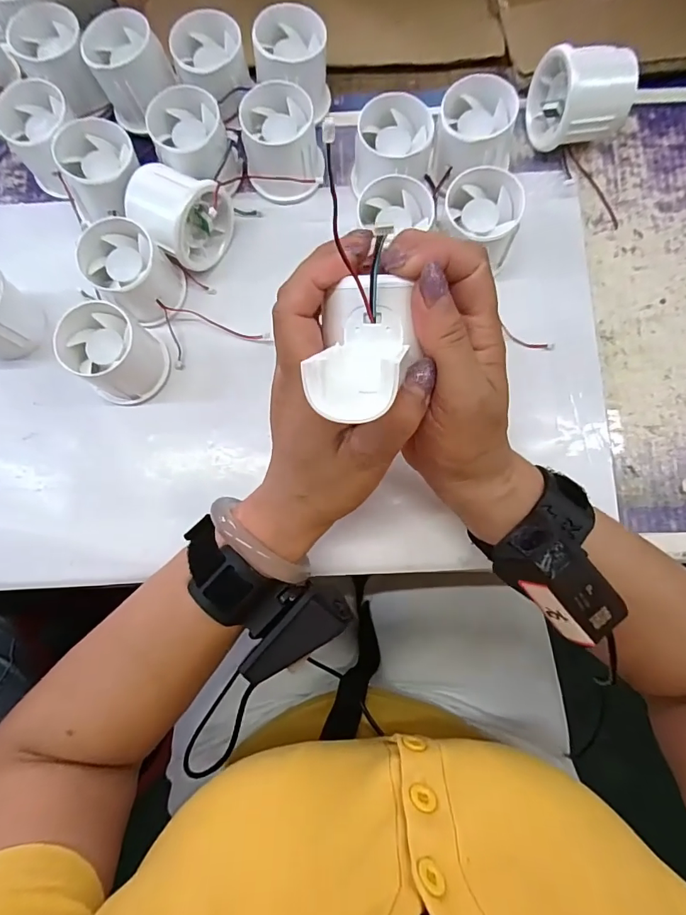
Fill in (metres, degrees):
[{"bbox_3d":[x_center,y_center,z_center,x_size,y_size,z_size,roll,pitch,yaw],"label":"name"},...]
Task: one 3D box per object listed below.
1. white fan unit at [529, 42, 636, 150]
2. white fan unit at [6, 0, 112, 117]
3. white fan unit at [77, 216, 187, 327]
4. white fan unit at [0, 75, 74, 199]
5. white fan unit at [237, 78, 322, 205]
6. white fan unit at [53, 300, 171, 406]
[{"bbox_3d":[0.168,-0.254,0.319,0.051,0.058,0.057,-14,82,-1],"label":"white fan unit"},{"bbox_3d":[-0.209,-0.291,0.334,0.048,0.041,0.057,-17,82,-1],"label":"white fan unit"},{"bbox_3d":[-0.145,-0.128,0.314,0.051,0.049,0.056,0,82,1],"label":"white fan unit"},{"bbox_3d":[-0.214,-0.231,0.332,0.050,0.050,0.054,-6,82,0],"label":"white fan unit"},{"bbox_3d":[-0.045,-0.228,0.329,0.053,0.044,0.058,-15,82,-1],"label":"white fan unit"},{"bbox_3d":[-0.156,-0.070,0.309,0.053,0.050,0.055,0,82,1],"label":"white fan unit"}]

